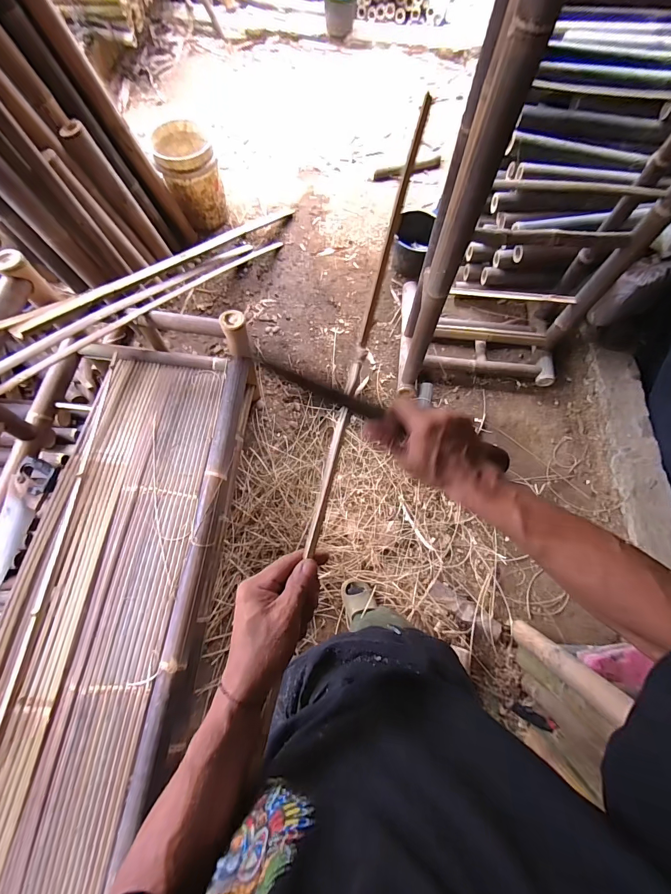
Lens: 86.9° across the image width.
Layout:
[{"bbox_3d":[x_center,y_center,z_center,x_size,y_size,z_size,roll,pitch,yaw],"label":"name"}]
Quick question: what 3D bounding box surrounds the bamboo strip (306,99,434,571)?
[{"bbox_3d":[0.037,-0.145,0.383,0.014,0.008,0.521,14,85,4],"label":"bamboo strip"}]

